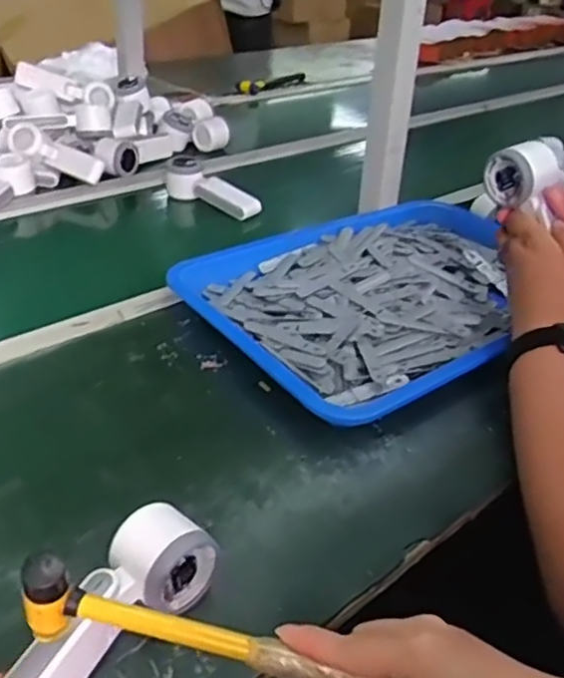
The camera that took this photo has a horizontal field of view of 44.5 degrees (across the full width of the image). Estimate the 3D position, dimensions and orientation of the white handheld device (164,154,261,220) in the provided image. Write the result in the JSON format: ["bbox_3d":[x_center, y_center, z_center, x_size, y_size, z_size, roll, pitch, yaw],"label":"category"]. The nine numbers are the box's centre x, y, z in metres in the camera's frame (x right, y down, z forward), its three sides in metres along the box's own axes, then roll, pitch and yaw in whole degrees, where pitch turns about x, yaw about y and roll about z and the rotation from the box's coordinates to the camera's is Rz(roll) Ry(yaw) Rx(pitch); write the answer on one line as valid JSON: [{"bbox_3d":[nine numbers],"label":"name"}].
[{"bbox_3d":[-0.107,-0.230,1.043,0.171,0.046,0.051,29,41,34],"label":"white handheld device"}]

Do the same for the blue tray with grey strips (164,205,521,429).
[{"bbox_3d":[0.134,-0.060,0.816,0.459,0.050,0.353,-20,40,-32],"label":"blue tray with grey strips"}]

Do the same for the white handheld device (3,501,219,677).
[{"bbox_3d":[-0.110,0.173,0.430,0.057,0.043,0.163,23,39,27],"label":"white handheld device"}]

